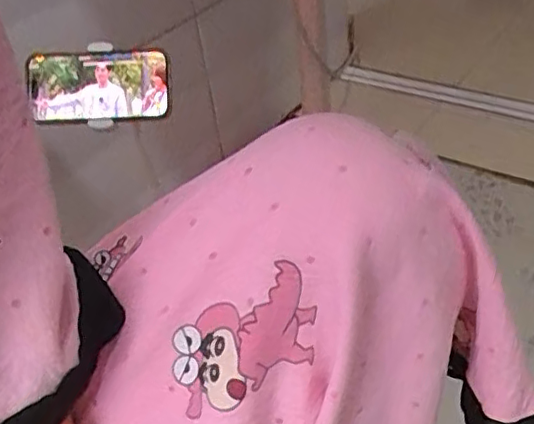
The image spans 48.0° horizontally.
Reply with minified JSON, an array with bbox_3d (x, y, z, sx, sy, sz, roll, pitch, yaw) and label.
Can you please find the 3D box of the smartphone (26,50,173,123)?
[{"bbox_3d":[-0.165,-0.124,0.592,0.139,0.067,0.006,-2,-1,1],"label":"smartphone"}]

